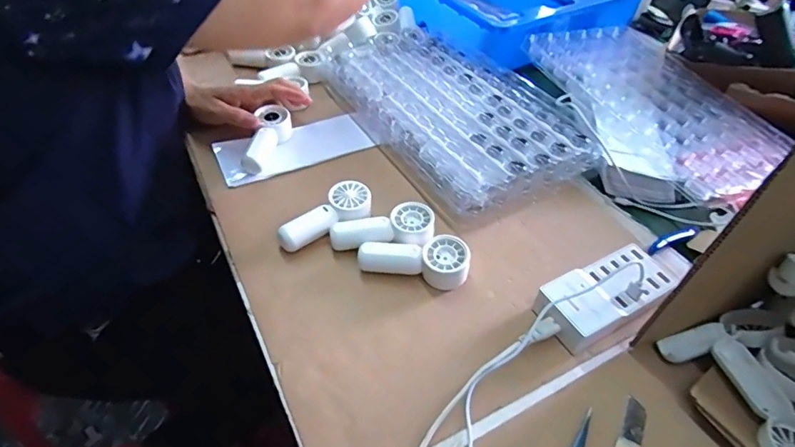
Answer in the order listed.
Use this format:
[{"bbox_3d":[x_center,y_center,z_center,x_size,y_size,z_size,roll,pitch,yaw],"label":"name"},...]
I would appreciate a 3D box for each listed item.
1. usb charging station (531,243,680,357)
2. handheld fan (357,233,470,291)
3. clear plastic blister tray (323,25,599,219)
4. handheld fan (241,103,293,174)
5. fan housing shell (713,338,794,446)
[{"bbox_3d":[0.202,0.069,0.461,0.150,0.041,0.064,-22,51,-23],"label":"usb charging station"},{"bbox_3d":[0.018,0.035,0.489,0.108,0.033,0.049,14,45,9],"label":"handheld fan"},{"bbox_3d":[0.070,-0.170,0.680,0.237,0.040,0.403,-21,50,-24],"label":"clear plastic blister tray"},{"bbox_3d":[-0.166,-0.104,0.610,0.039,0.031,0.100,6,44,0],"label":"handheld fan"},{"bbox_3d":[0.293,0.143,0.379,0.048,0.018,0.116,-3,45,-9],"label":"fan housing shell"}]

